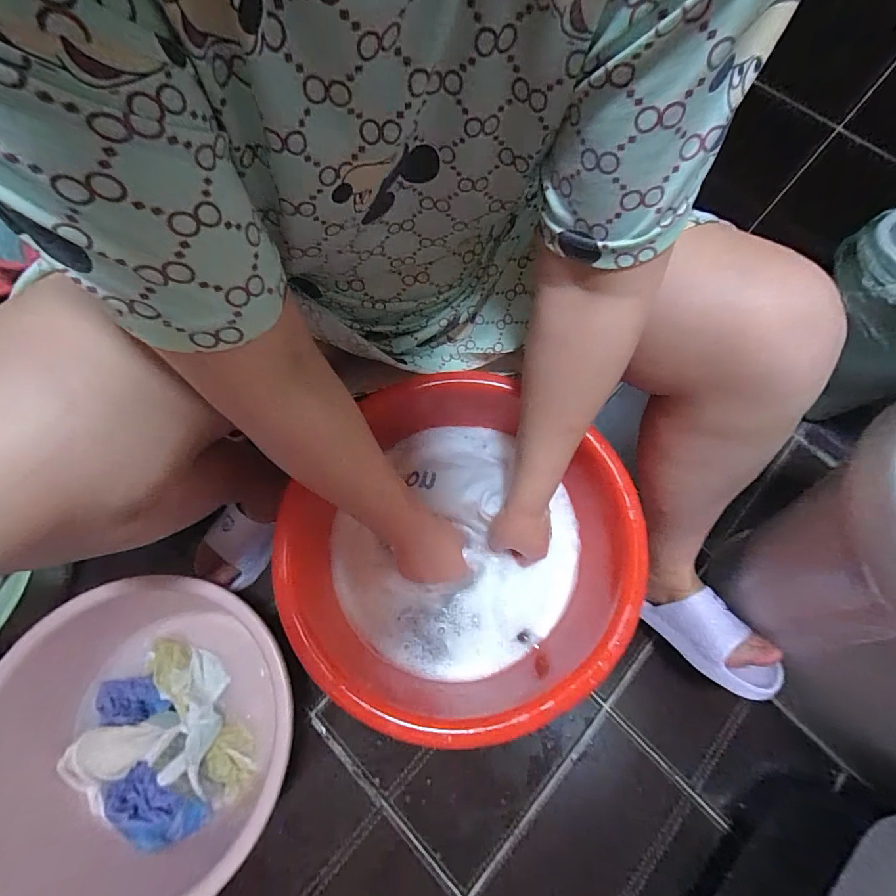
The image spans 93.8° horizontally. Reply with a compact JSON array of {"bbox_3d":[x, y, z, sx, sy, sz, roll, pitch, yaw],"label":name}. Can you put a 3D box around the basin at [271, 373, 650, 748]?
[{"bbox_3d":[0.014,0.109,0.469,0.346,0.151,0.339,1,69,-3],"label":"basin"}]

